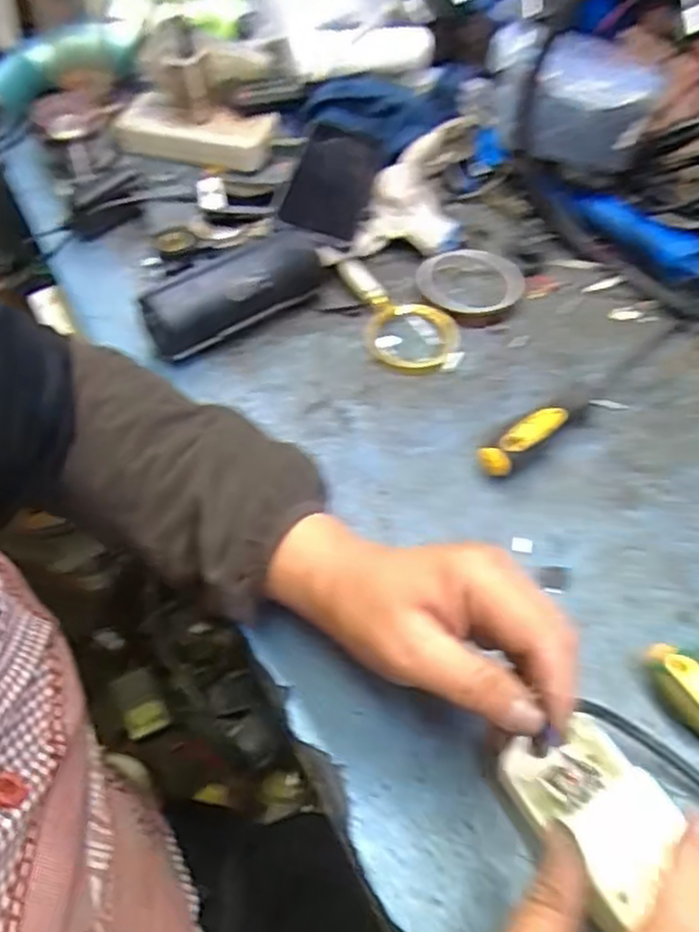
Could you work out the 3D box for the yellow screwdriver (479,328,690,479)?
[{"bbox_3d":[0.195,-0.060,0.572,0.258,0.035,0.026,-32,60,-27],"label":"yellow screwdriver"}]

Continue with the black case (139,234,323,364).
[{"bbox_3d":[-0.086,-0.139,0.602,0.065,0.052,0.164,39,58,24],"label":"black case"}]

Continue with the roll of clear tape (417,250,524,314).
[{"bbox_3d":[0.106,-0.161,0.658,0.090,0.013,0.090,2,51,-3],"label":"roll of clear tape"}]

